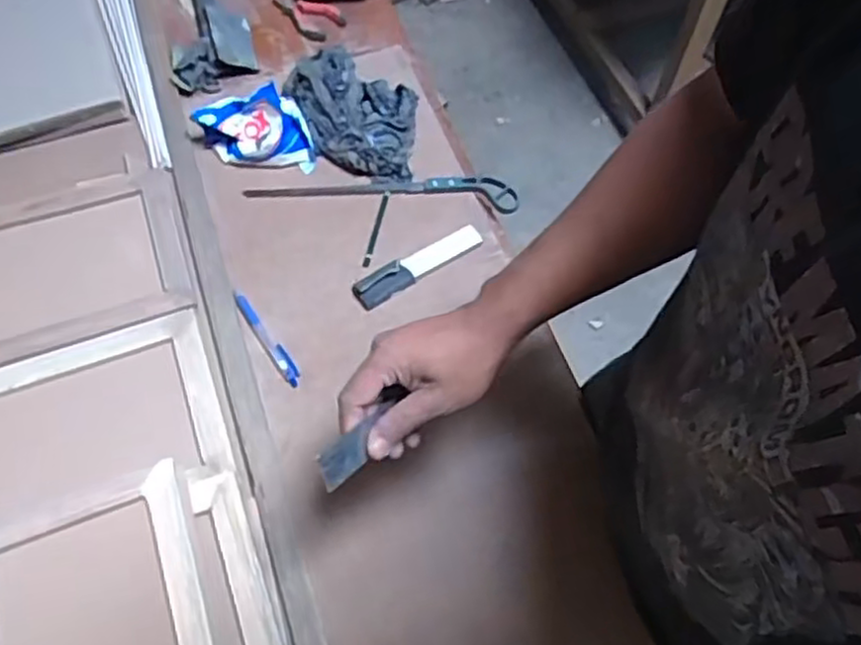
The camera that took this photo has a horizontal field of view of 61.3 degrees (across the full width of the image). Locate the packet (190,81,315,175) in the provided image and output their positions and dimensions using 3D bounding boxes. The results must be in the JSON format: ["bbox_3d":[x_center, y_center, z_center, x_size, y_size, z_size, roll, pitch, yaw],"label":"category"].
[{"bbox_3d":[-0.218,-0.234,0.897,0.135,0.058,0.091,-12,62,-5],"label":"packet"}]

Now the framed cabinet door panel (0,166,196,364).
[{"bbox_3d":[-0.435,-0.060,0.823,0.306,0.031,0.213,-18,63,-8],"label":"framed cabinet door panel"}]

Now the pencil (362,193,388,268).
[{"bbox_3d":[-0.065,-0.113,0.868,0.012,0.011,0.113,10,63,7],"label":"pencil"}]

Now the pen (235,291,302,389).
[{"bbox_3d":[-0.181,0.016,0.797,0.018,0.008,0.134,-34,66,-15],"label":"pen"}]

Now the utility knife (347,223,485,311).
[{"bbox_3d":[-0.014,-0.067,0.834,0.162,0.012,0.036,-30,65,-14],"label":"utility knife"}]

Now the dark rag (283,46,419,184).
[{"bbox_3d":[-0.106,-0.264,0.915,0.174,0.062,0.169,3,62,3],"label":"dark rag"}]

